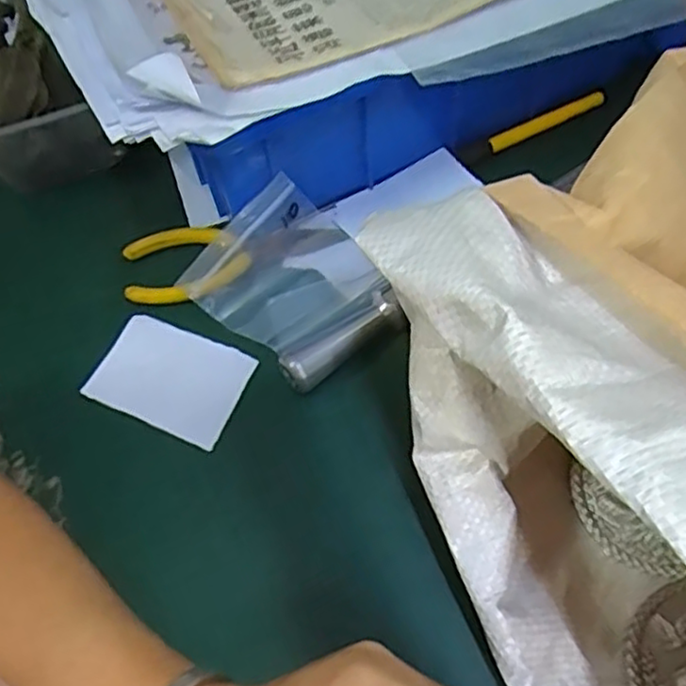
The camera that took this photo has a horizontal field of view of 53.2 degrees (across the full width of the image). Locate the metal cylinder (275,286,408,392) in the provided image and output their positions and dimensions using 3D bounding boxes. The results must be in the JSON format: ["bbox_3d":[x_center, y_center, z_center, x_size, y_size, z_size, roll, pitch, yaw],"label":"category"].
[{"bbox_3d":[0.000,-0.001,0.339,0.066,0.018,0.023,-32,62,-14],"label":"metal cylinder"}]

